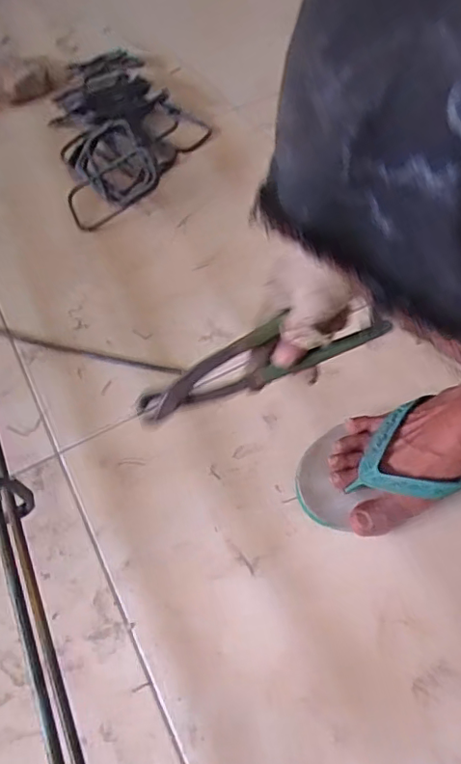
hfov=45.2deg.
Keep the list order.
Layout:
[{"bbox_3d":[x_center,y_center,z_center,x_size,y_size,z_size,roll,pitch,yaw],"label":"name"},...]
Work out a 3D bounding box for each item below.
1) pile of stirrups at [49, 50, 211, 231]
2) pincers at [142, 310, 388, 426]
[{"bbox_3d":[-0.148,-0.381,0.847,0.226,0.085,0.335,-12,54,-4],"label":"pile of stirrups"},{"bbox_3d":[0.024,-0.018,0.457,0.212,0.045,0.034,-20,55,3],"label":"pincers"}]

